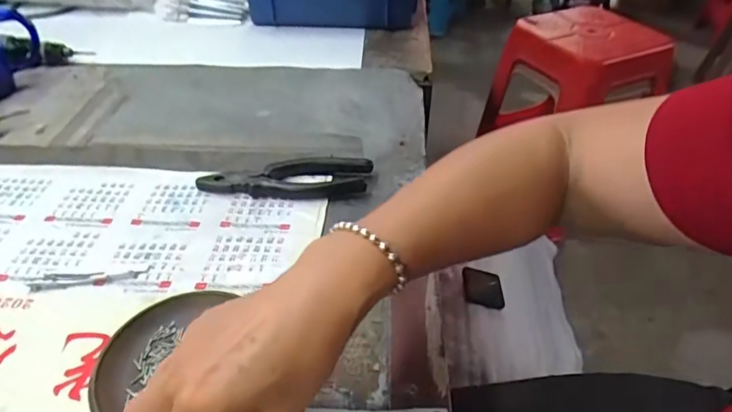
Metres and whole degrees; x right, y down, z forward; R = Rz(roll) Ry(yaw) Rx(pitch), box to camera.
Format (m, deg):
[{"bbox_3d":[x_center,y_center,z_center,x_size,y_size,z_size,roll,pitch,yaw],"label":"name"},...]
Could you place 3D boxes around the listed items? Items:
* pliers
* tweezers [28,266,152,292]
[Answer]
[{"bbox_3d":[-0.078,-0.027,0.492,0.162,0.017,0.052,-1,39,0],"label":"pliers"},{"bbox_3d":[-0.218,0.056,0.404,0.086,0.004,0.017,-6,39,-5],"label":"tweezers"}]

